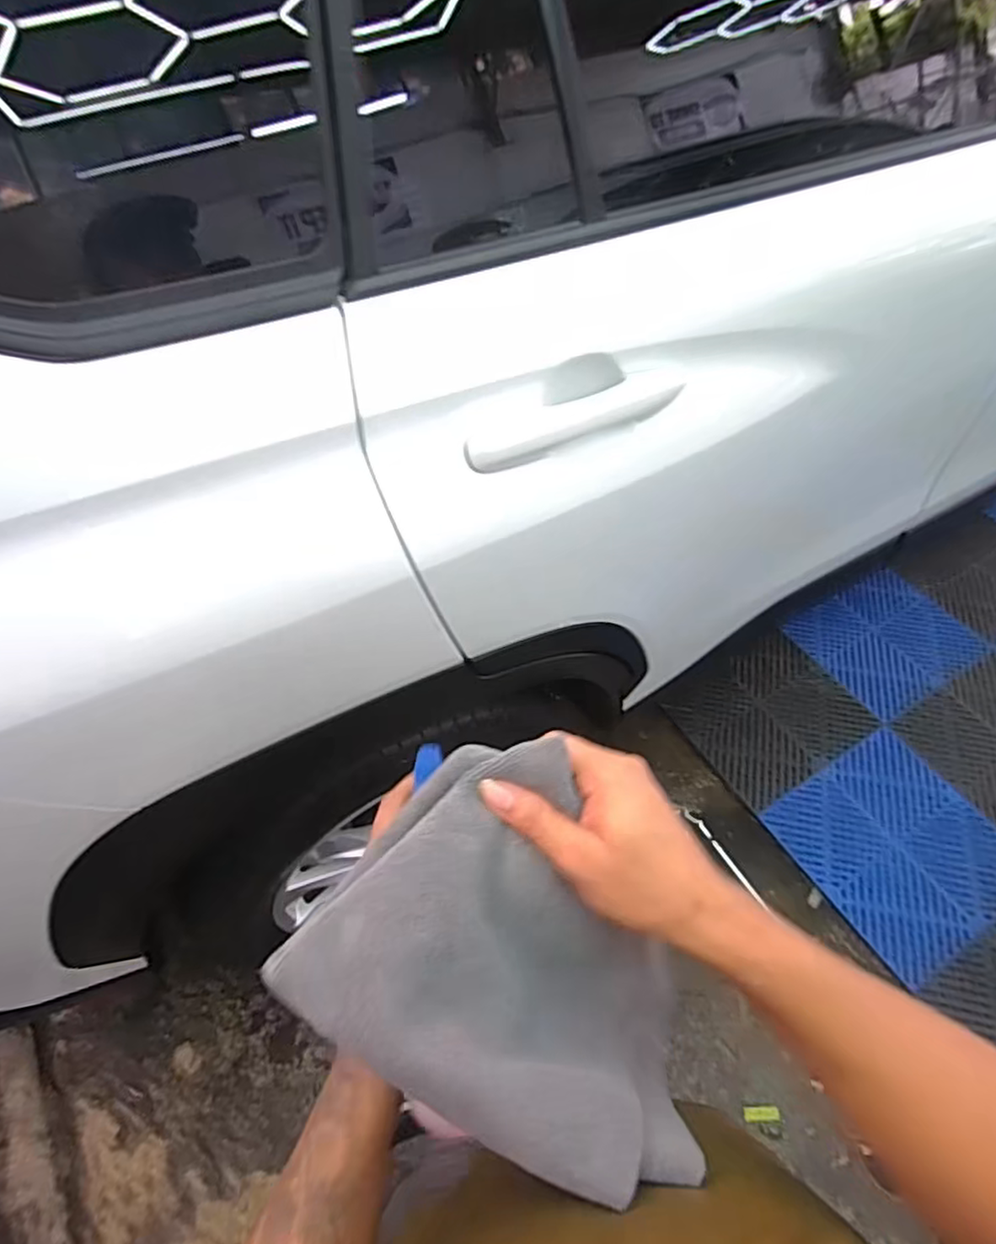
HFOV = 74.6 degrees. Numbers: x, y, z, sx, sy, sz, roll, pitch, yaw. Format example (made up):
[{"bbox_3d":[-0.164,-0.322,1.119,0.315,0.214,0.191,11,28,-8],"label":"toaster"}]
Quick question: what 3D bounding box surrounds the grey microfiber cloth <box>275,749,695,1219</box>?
[{"bbox_3d":[0.018,0.170,0.326,0.188,0.090,0.155,31,64,21],"label":"grey microfiber cloth"}]

